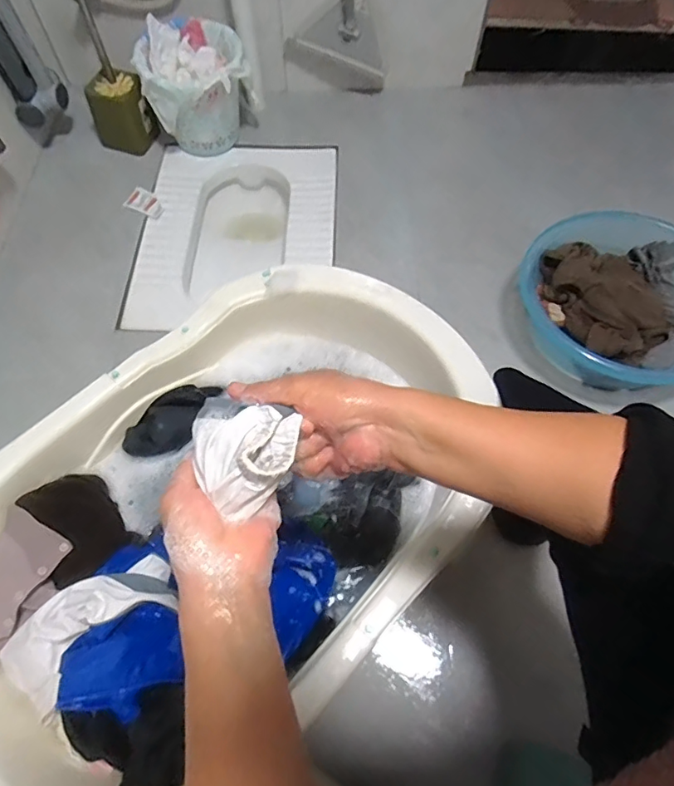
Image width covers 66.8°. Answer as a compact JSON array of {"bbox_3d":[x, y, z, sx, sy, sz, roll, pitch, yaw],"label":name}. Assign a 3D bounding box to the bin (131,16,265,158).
[{"bbox_3d":[-0.320,-0.712,1.211,0.245,0.221,0.276,-12,63,-7],"label":"bin"}]

